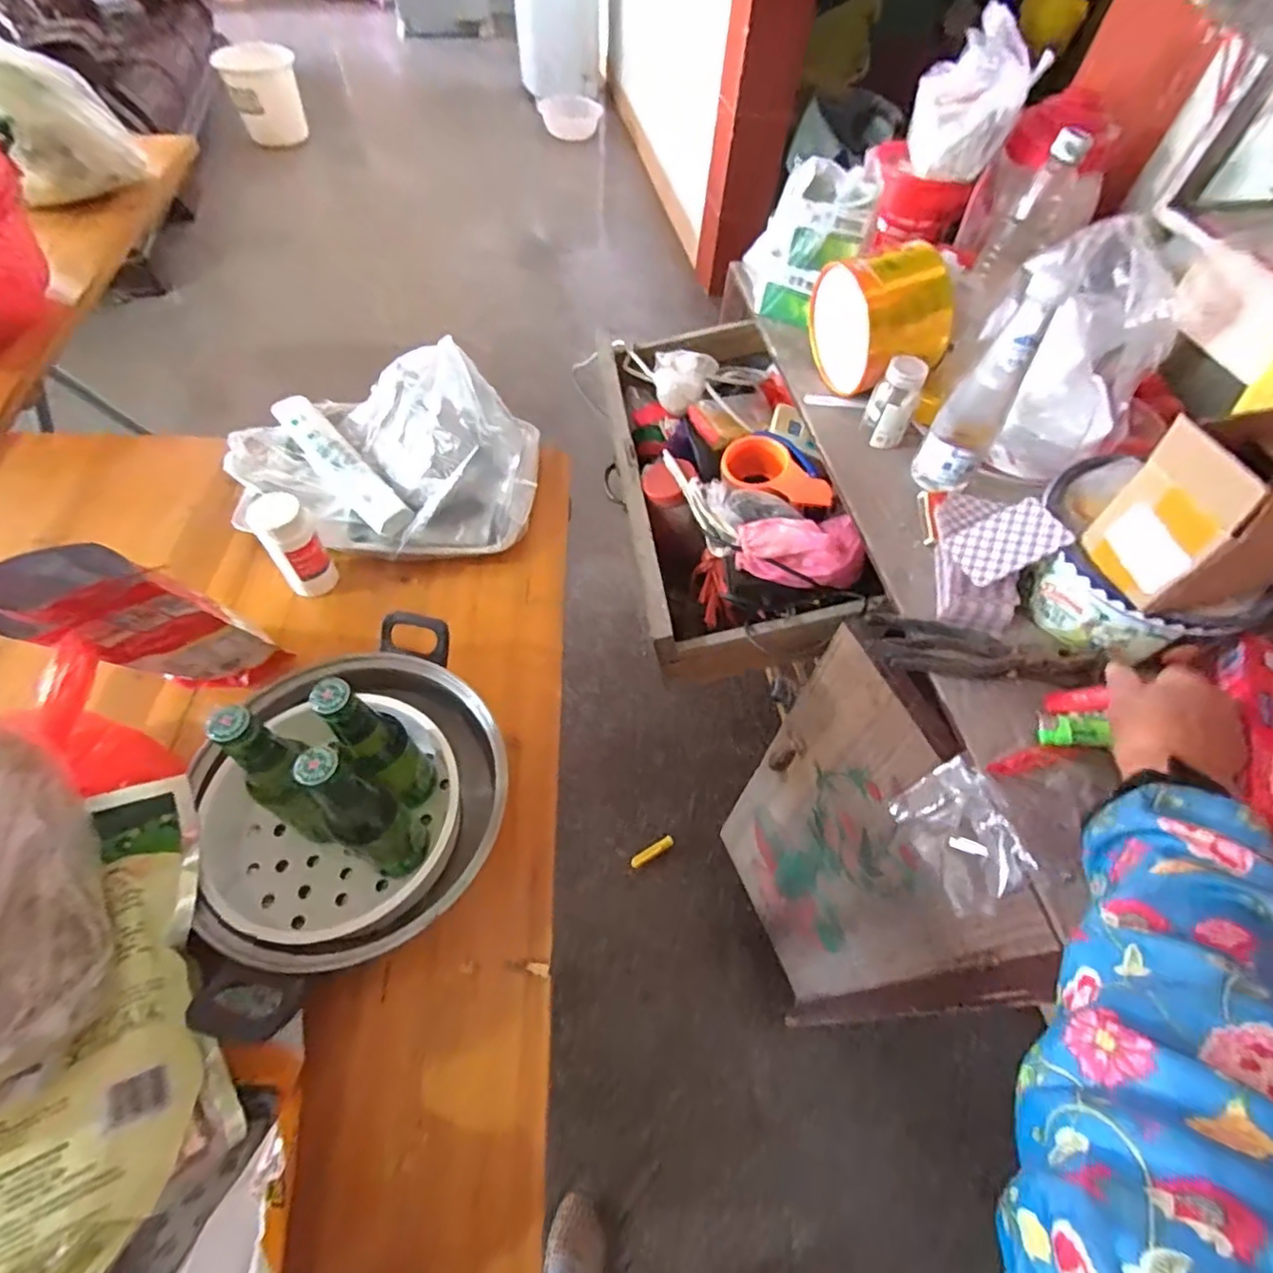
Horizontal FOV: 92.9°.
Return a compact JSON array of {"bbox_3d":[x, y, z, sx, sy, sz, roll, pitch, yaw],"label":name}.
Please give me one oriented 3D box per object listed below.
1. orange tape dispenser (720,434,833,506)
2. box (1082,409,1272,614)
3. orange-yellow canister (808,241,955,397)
[{"bbox_3d":[0.157,-0.187,0.721,0.090,0.047,0.155,-29,50,-20],"label":"orange tape dispenser"},{"bbox_3d":[0.442,-0.096,0.461,0.134,0.133,0.098,-12,59,-10],"label":"box"},{"bbox_3d":[0.270,-0.357,0.684,0.096,0.129,0.143,-16,59,-13],"label":"orange-yellow canister"}]

